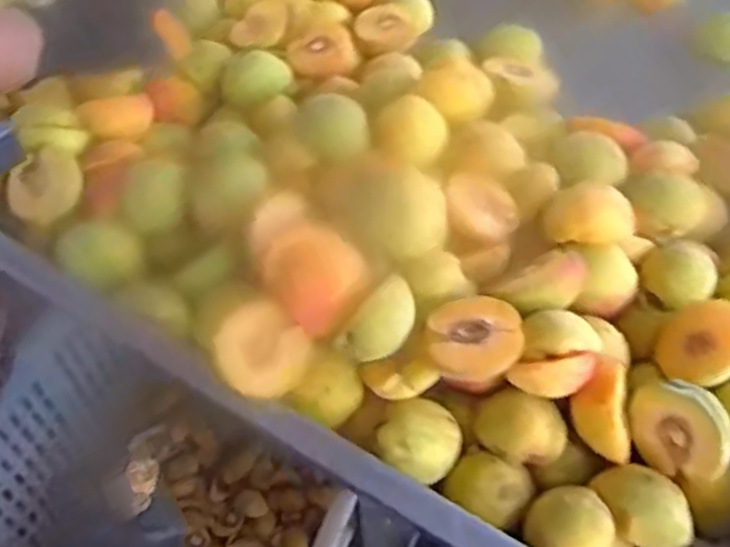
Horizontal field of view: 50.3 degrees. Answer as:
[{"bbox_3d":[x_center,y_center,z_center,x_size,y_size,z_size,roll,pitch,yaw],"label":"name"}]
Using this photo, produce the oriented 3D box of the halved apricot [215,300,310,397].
[{"bbox_3d":[-0.067,0.053,0.498,0.061,0.040,0.051,35,63,22],"label":"halved apricot"}]

